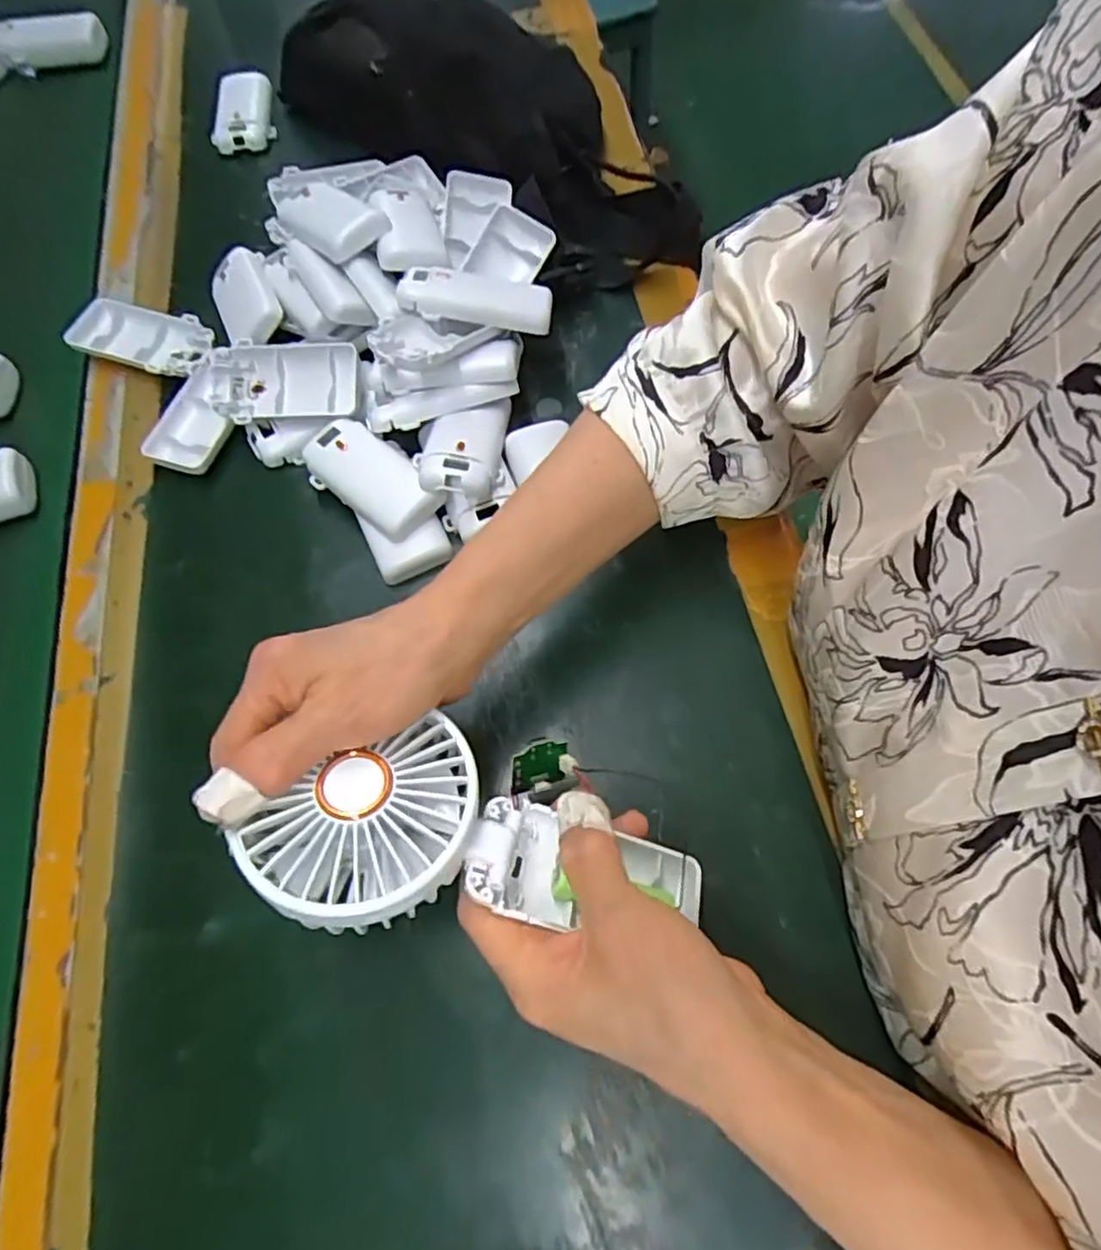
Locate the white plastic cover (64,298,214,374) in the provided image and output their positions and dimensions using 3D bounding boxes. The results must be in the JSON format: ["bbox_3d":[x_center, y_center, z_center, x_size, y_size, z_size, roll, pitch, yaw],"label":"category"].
[{"bbox_3d":[-0.282,-0.198,0.465,0.100,0.015,0.048,13,69,8],"label":"white plastic cover"}]

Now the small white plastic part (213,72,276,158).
[{"bbox_3d":[-0.264,-0.443,0.576,0.051,0.016,0.082,-13,67,0],"label":"small white plastic part"}]

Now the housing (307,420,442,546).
[{"bbox_3d":[-0.106,-0.087,0.399,0.090,0.019,0.044,36,85,18],"label":"housing"}]

